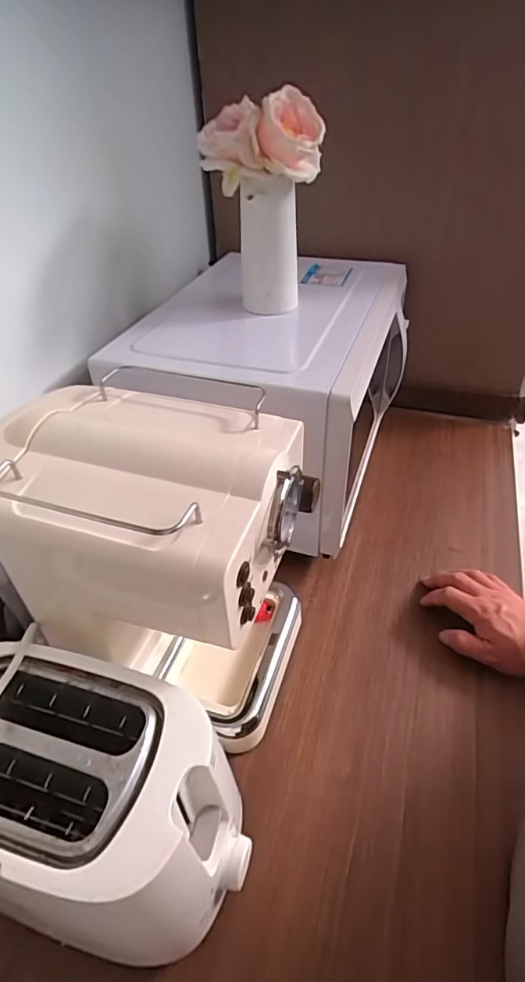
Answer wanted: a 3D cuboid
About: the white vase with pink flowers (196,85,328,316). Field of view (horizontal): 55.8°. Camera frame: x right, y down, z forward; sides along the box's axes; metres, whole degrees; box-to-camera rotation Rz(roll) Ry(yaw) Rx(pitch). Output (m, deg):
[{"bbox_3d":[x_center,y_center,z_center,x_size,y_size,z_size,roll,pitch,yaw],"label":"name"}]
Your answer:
[{"bbox_3d":[0.003,-0.320,0.579,0.116,0.220,0.105,-13,42,-11],"label":"white vase with pink flowers"}]

